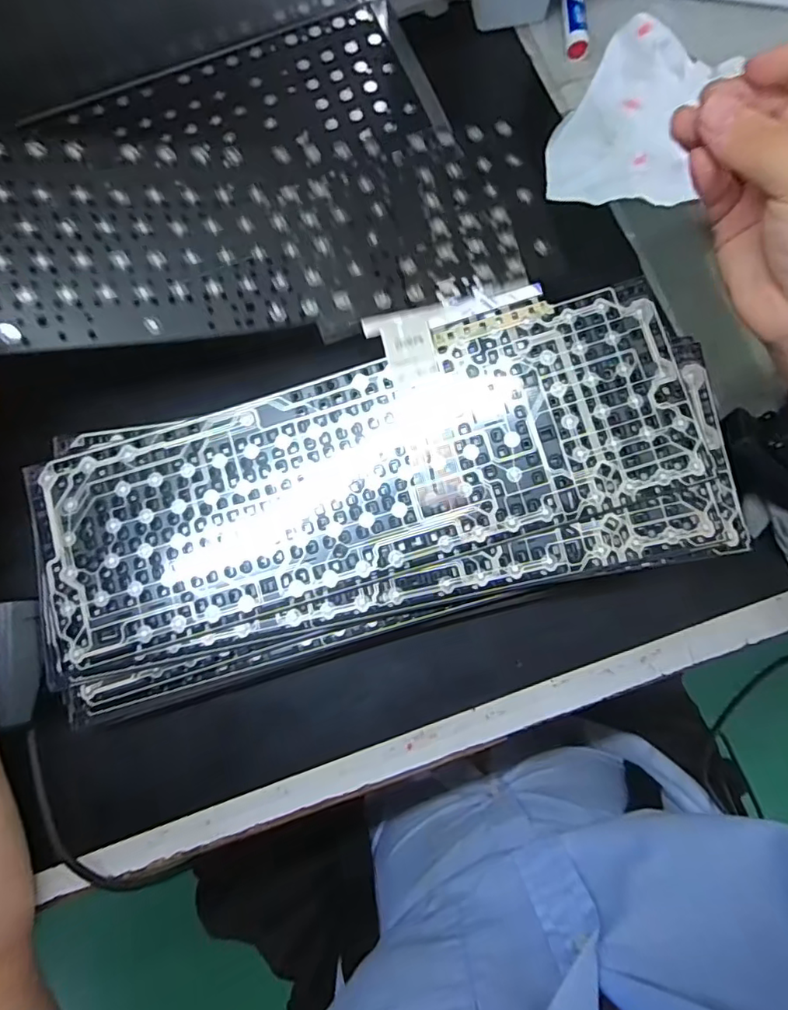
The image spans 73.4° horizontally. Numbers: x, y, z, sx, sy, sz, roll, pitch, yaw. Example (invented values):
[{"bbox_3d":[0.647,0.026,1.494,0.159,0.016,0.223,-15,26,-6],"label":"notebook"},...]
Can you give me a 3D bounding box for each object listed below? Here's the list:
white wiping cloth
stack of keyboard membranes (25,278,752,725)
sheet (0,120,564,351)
[{"bbox_3d":[0.162,-0.263,0.357,0.097,0.042,0.106,11,79,3],"label":"white wiping cloth"},{"bbox_3d":[-0.012,-0.011,0.296,0.375,0.011,0.165,-15,84,1],"label":"stack of keyboard membranes"},{"bbox_3d":[-0.089,-0.161,0.304,0.351,0.022,0.119,-8,83,-9],"label":"sheet"}]

